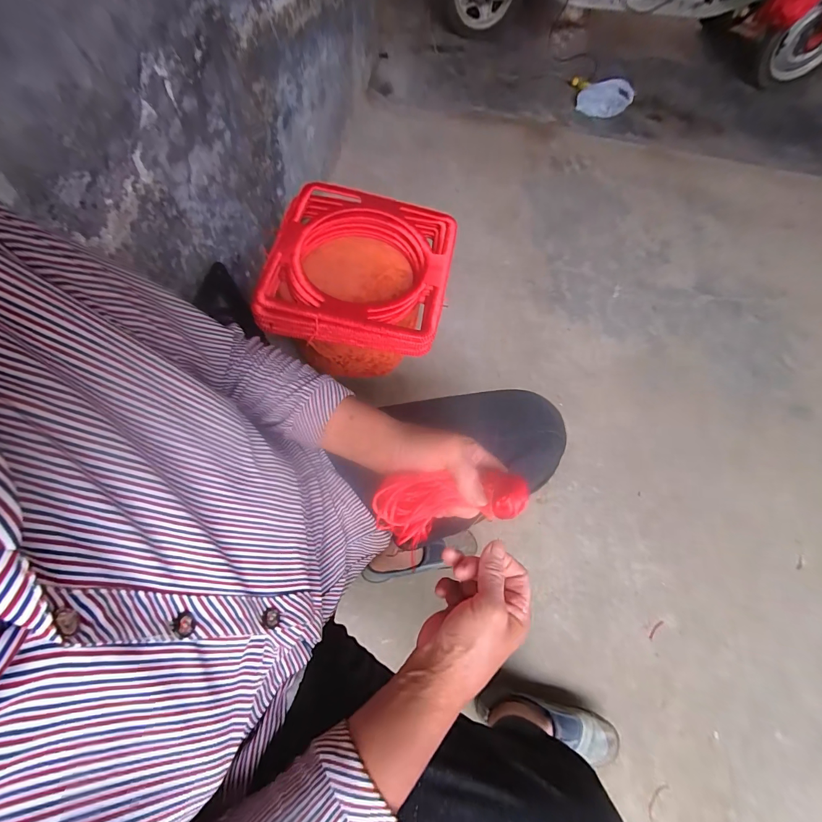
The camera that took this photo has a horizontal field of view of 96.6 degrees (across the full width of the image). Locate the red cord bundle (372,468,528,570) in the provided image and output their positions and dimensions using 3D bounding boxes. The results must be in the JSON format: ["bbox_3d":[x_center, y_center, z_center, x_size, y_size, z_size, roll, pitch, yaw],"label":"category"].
[{"bbox_3d":[0.036,0.090,0.333,0.135,0.034,0.065,-9,64,11],"label":"red cord bundle"}]

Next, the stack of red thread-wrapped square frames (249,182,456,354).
[{"bbox_3d":[-0.094,-0.282,0.722,0.340,0.072,0.353,12,64,2],"label":"stack of red thread-wrapped square frames"}]

